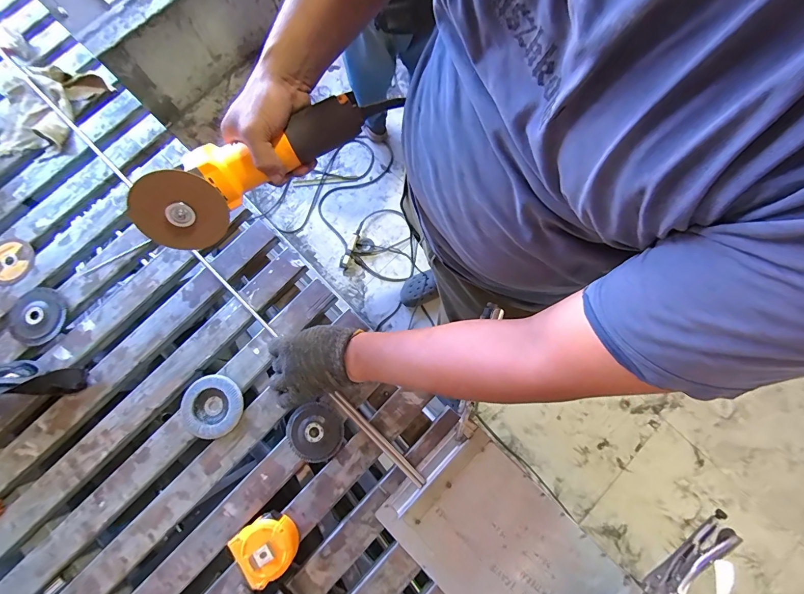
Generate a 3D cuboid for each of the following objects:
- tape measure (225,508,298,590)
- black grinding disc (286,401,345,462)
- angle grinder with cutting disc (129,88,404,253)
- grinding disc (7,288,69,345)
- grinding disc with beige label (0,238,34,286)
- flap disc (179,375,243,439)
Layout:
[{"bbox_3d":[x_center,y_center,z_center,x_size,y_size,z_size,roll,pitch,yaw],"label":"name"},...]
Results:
[{"bbox_3d":[-0.189,0.352,0.502,0.083,0.042,0.081,-32,80,-7],"label":"tape measure"},{"bbox_3d":[-0.134,0.210,0.553,0.083,0.008,0.084,0,78,0],"label":"black grinding disc"},{"bbox_3d":[-0.174,-0.170,0.418,0.298,0.070,0.085,-33,80,-4],"label":"angle grinder with cutting disc"},{"bbox_3d":[-0.601,0.032,0.586,0.085,0.016,0.092,0,78,0],"label":"grinding disc"},{"bbox_3d":[-0.679,-0.061,0.610,0.075,0.008,0.081,0,78,0],"label":"grinding disc with beige label"},{"bbox_3d":[-0.296,0.171,0.555,0.091,0.013,0.092,0,78,0],"label":"flap disc"}]

